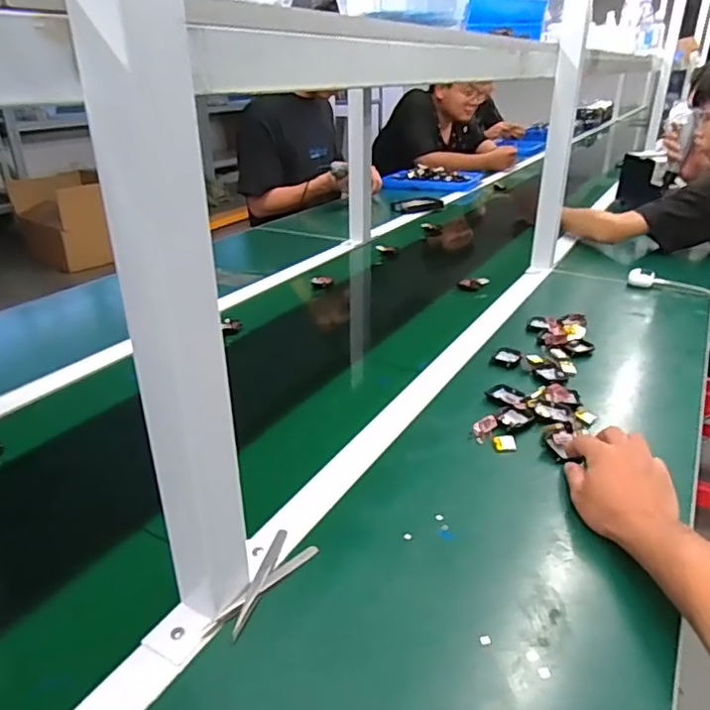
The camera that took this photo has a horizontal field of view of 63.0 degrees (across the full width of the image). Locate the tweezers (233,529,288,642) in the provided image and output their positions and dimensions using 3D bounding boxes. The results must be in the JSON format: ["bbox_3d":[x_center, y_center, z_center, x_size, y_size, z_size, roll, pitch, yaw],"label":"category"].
[{"bbox_3d":[-0.074,0.179,0.467,0.012,0.009,0.115,4,26,8],"label":"tweezers"}]

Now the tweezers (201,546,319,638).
[{"bbox_3d":[-0.072,0.183,0.460,0.014,0.008,0.115,19,31,34],"label":"tweezers"}]

